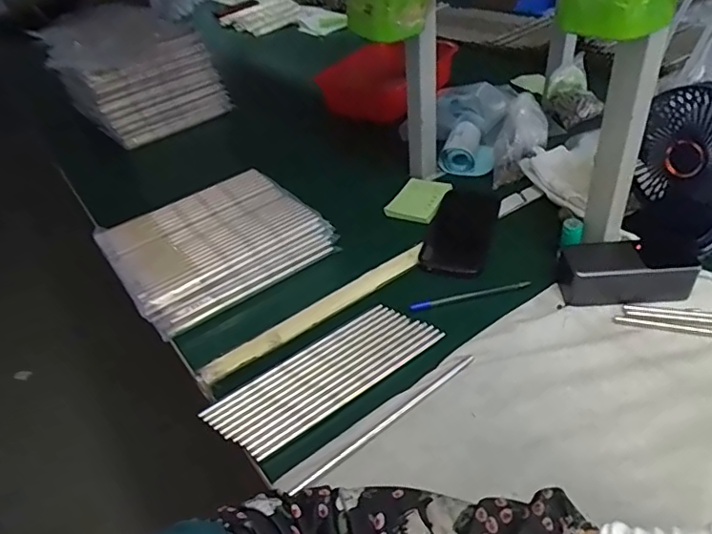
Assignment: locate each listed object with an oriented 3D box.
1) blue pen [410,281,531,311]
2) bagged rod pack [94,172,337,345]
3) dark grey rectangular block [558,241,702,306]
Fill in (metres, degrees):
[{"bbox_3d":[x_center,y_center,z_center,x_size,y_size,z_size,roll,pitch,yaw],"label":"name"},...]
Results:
[{"bbox_3d":[0.131,0.033,0.608,0.138,0.005,0.013,-12,40,-5],"label":"blue pen"},{"bbox_3d":[-0.180,-0.025,0.694,0.246,0.084,0.176,-29,43,-25],"label":"bagged rod pack"},{"bbox_3d":[0.292,0.002,0.579,0.133,0.046,0.064,-4,38,4],"label":"dark grey rectangular block"}]

